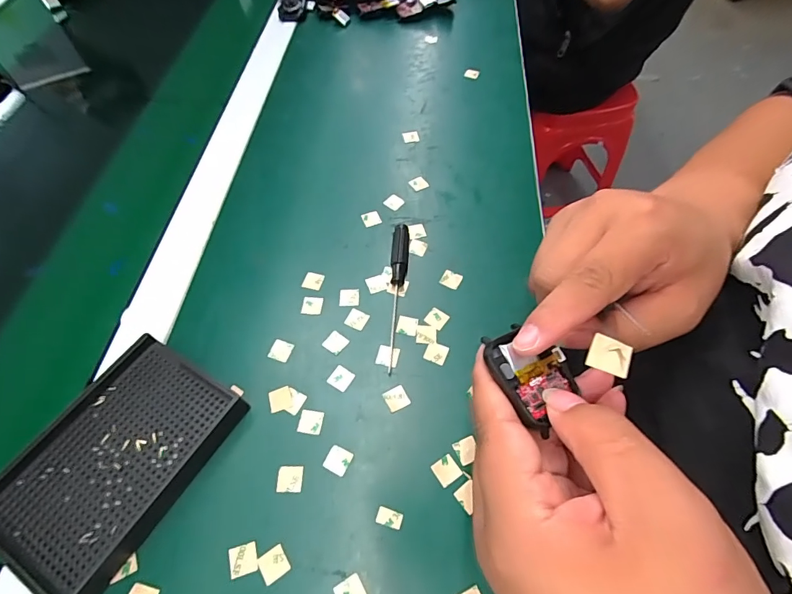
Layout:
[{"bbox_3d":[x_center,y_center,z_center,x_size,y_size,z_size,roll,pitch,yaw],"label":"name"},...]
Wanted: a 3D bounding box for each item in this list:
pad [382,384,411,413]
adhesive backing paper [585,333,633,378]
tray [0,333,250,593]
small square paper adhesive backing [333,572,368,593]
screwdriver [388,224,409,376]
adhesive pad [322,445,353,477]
[{"bbox_3d":[0.000,0.071,0.293,0.016,0.004,0.016,-26,62,-15],"label":"pad"},{"bbox_3d":[0.089,0.024,0.172,0.016,0.004,0.013,22,62,14],"label":"adhesive backing paper"},{"bbox_3d":[-0.176,0.100,0.266,0.097,0.023,0.138,24,62,14],"label":"tray"},{"bbox_3d":[-0.026,0.168,0.234,0.016,0.004,0.016,-28,63,-16],"label":"small square paper adhesive backing"},{"bbox_3d":[0.000,-0.004,0.333,0.014,0.012,0.131,3,59,2],"label":"screwdriver"},{"bbox_3d":[-0.038,0.106,0.271,0.016,0.004,0.016,23,62,14],"label":"adhesive pad"}]

